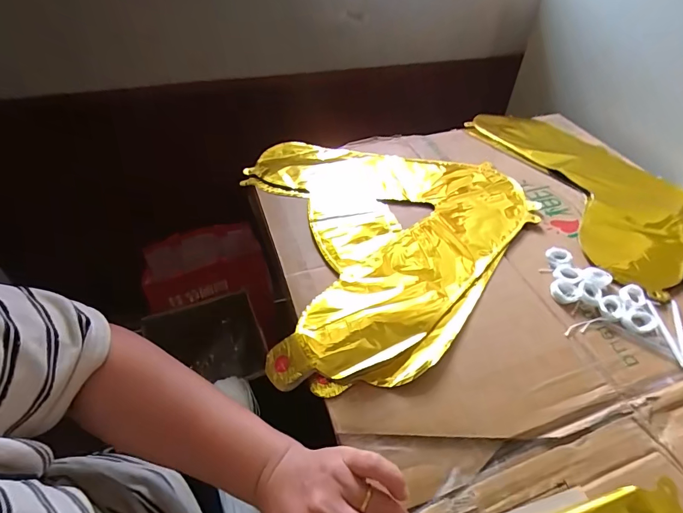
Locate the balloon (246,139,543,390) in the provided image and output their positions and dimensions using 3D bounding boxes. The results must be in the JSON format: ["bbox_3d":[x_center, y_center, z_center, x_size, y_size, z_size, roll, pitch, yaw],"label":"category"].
[{"bbox_3d":[0.073,-0.043,0.500,0.349,0.014,0.395,-9,47,-11],"label":"balloon"}]

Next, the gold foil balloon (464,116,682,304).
[{"bbox_3d":[0.362,-0.115,0.584,0.217,0.021,0.408,-9,47,-10],"label":"gold foil balloon"}]

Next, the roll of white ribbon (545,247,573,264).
[{"bbox_3d":[0.251,-0.001,0.462,0.026,0.006,0.025,-31,55,-28],"label":"roll of white ribbon"}]

